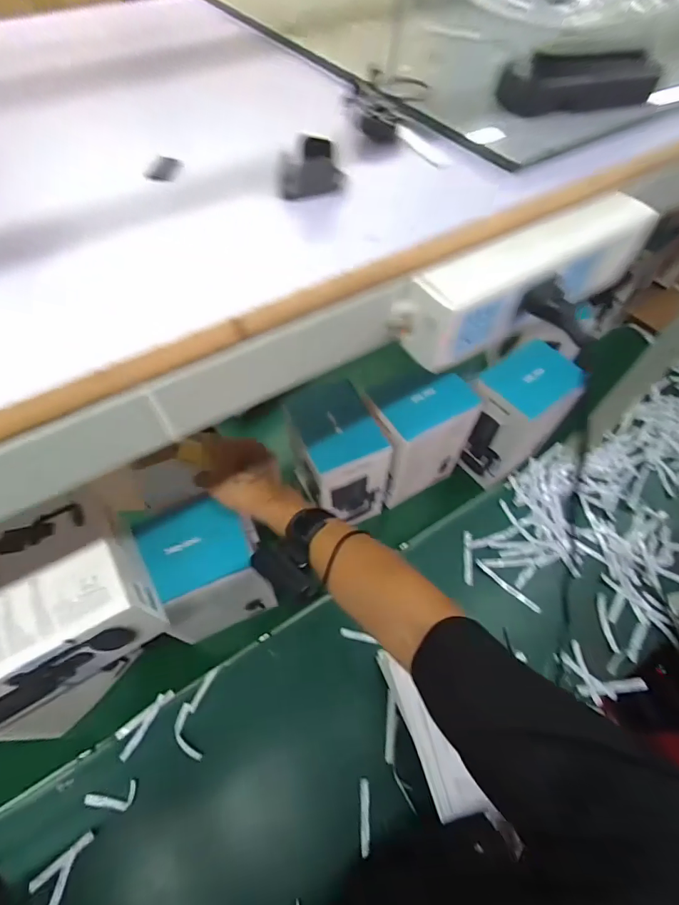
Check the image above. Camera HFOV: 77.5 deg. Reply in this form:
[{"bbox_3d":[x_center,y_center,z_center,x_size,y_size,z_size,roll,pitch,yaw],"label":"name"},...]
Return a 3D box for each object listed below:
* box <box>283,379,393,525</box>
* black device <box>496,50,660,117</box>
[{"bbox_3d":[-0.006,0.014,0.719,0.131,0.227,0.147,-22,60,-17],"label":"box"},{"bbox_3d":[0.158,-0.250,0.284,0.104,0.024,0.038,-15,59,-13],"label":"black device"}]

